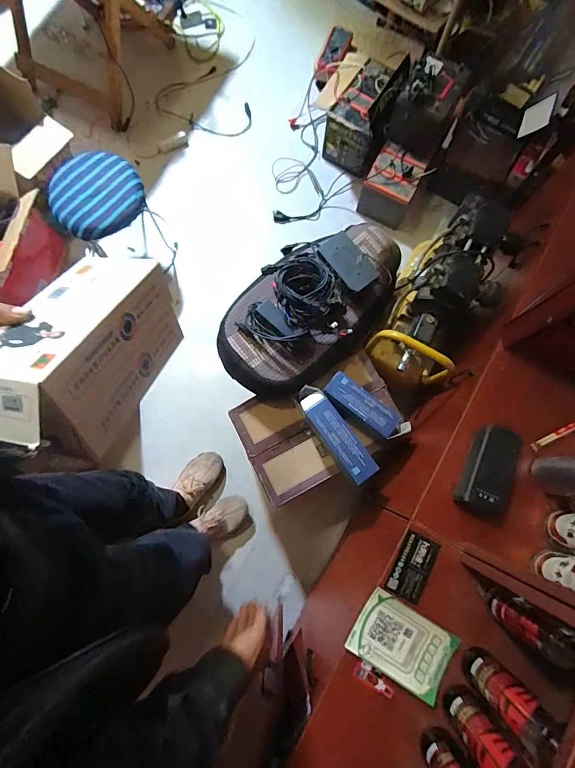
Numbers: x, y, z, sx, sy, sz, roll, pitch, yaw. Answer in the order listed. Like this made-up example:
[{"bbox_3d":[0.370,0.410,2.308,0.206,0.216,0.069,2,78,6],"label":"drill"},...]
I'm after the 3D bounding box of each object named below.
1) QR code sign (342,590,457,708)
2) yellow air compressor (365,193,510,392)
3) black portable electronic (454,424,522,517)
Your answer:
[{"bbox_3d":[0.209,0.468,0.675,0.174,0.020,0.118,29,79,5],"label":"QR code sign"},{"bbox_3d":[0.417,-0.223,1.113,0.219,0.428,0.466,26,79,5],"label":"yellow air compressor"},{"bbox_3d":[0.380,0.164,0.714,0.079,0.064,0.166,21,79,4],"label":"black portable electronic"}]

